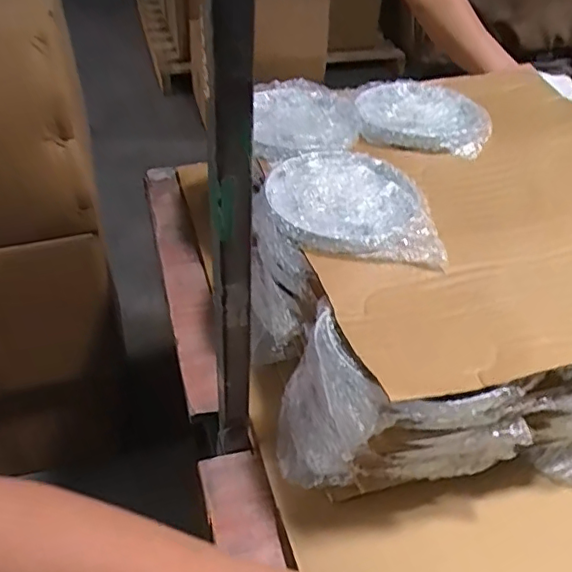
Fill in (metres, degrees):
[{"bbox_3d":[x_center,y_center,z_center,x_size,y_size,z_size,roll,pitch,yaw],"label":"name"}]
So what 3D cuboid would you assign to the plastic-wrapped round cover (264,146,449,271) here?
[{"bbox_3d":[0.054,-0.074,0.519,0.133,0.018,0.152,-2,42,-7],"label":"plastic-wrapped round cover"}]

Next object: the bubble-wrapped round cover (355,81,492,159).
[{"bbox_3d":[0.148,-0.186,0.636,0.135,0.015,0.133,2,42,-2],"label":"bubble-wrapped round cover"}]

